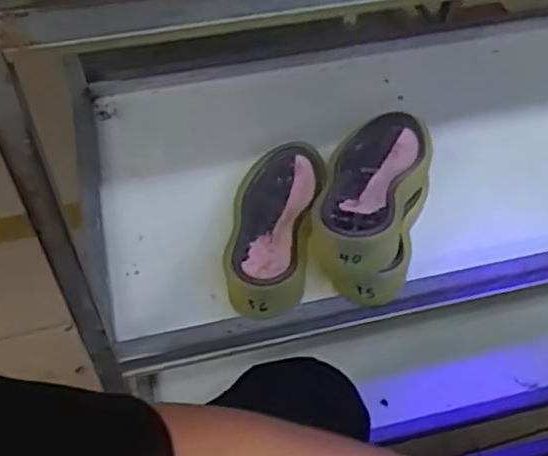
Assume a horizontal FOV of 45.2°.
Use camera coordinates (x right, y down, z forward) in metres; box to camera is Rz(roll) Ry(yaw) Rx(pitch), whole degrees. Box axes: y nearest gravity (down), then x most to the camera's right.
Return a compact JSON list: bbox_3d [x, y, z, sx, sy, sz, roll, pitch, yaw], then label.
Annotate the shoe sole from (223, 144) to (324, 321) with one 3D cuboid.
[{"bbox_3d":[0.001,-0.010,0.782,0.099,0.047,0.255,5,50,5],"label":"shoe sole"}]

